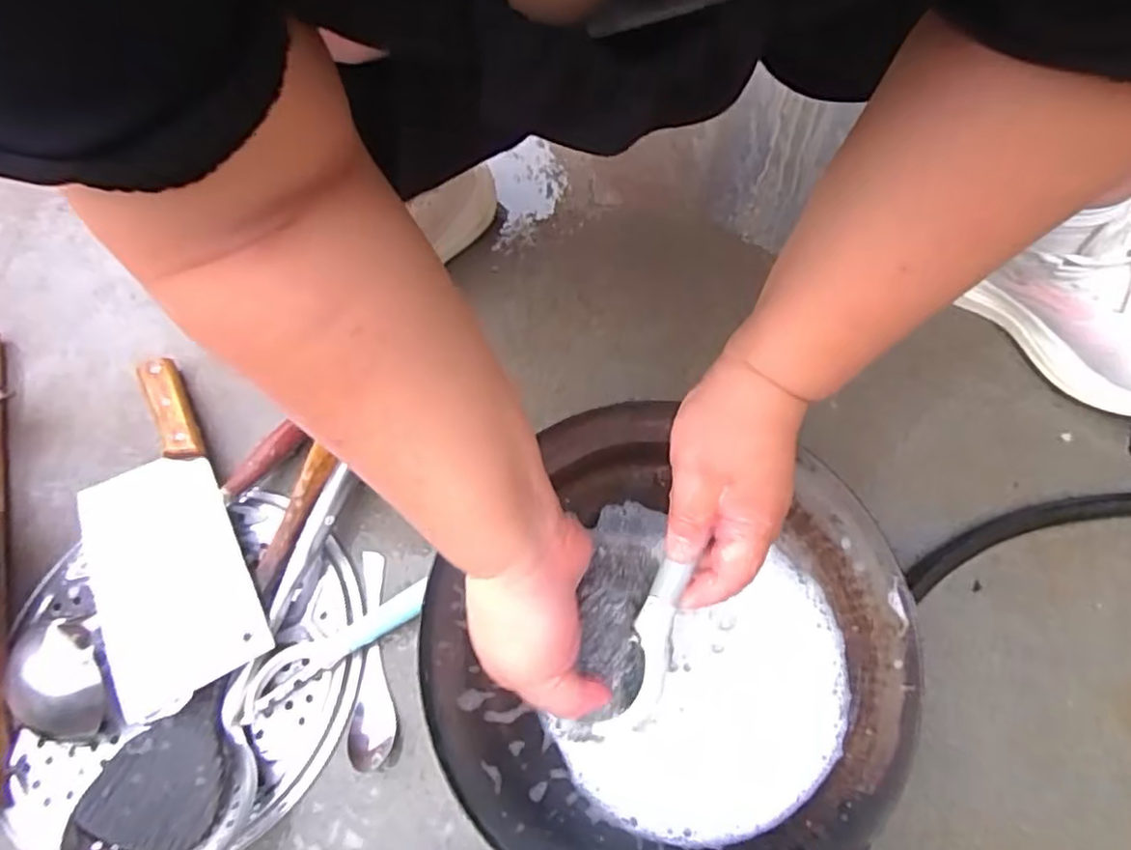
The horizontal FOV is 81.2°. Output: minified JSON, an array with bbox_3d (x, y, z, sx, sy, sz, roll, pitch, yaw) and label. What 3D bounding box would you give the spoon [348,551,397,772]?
[{"bbox_3d":[-0.146,0.172,0.502,0.031,0.023,0.159,-7,65,0],"label":"spoon"}]

